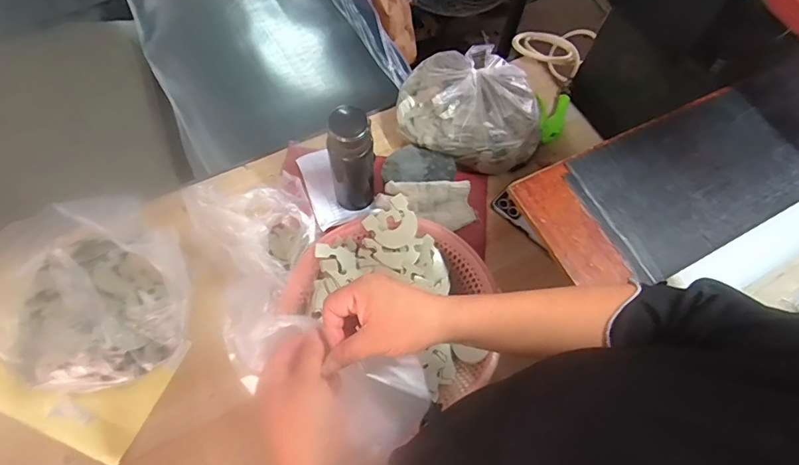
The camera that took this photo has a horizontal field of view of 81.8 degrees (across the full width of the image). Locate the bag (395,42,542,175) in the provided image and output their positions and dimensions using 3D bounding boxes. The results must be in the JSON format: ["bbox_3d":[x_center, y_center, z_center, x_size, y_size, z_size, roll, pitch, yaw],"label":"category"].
[{"bbox_3d":[0.142,-0.238,0.883,0.275,0.113,0.215,24,67,8],"label":"bag"}]

